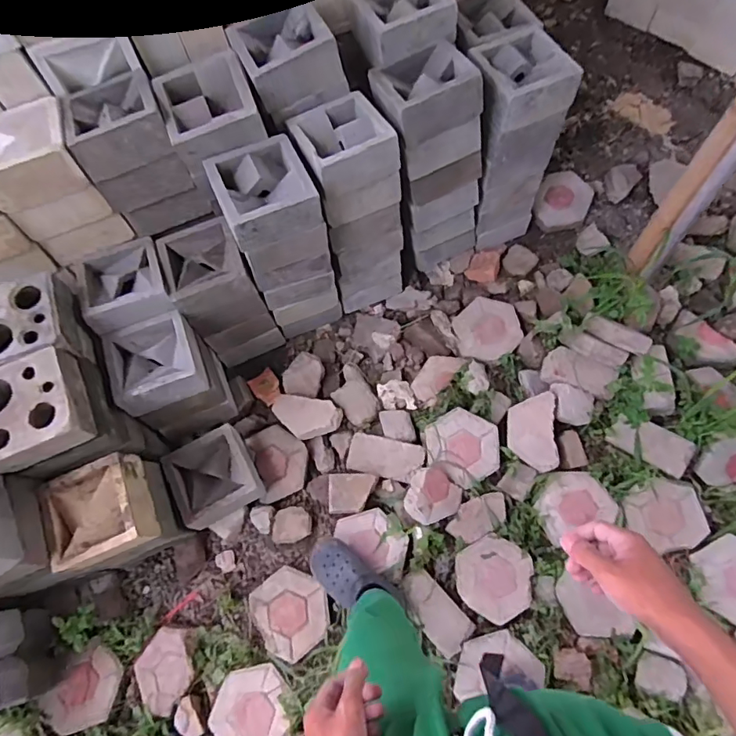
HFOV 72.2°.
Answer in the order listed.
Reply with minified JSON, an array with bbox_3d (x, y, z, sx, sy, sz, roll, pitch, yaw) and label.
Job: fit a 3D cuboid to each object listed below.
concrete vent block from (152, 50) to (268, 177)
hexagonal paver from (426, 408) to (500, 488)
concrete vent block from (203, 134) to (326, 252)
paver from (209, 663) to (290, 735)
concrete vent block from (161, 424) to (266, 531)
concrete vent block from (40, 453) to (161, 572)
[{"bbox_3d":[-0.353,-0.576,1.126,0.192,0.090,0.192,-21,68,-6],"label":"concrete vent block"},{"bbox_3d":[0.271,0.217,1.418,0.206,0.040,0.187,31,74,12],"label":"hexagonal paver"},{"bbox_3d":[-0.235,-0.400,1.158,0.207,0.106,0.189,-22,69,-6],"label":"concrete vent block"},{"bbox_3d":[-0.287,0.836,1.219,0.194,0.040,0.202,-6,70,-1],"label":"paver"},{"bbox_3d":[-0.413,0.292,1.364,0.207,0.137,0.208,-27,69,-8],"label":"concrete vent block"},{"bbox_3d":[-0.613,0.324,1.144,0.211,0.096,0.210,-22,69,-6],"label":"concrete vent block"}]

